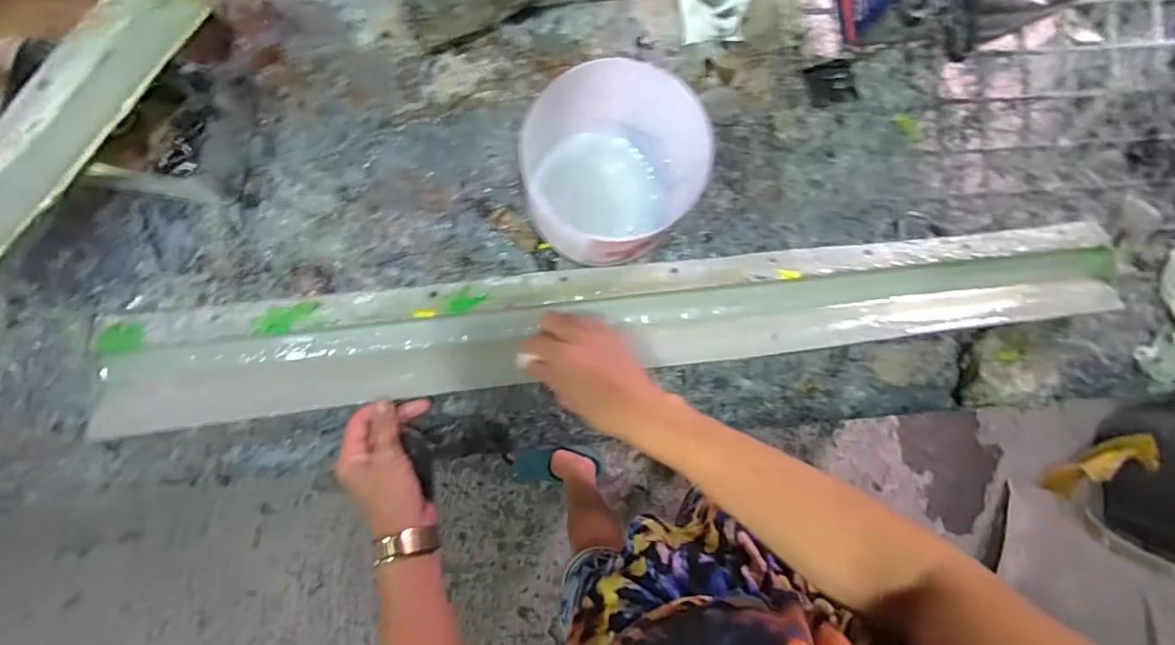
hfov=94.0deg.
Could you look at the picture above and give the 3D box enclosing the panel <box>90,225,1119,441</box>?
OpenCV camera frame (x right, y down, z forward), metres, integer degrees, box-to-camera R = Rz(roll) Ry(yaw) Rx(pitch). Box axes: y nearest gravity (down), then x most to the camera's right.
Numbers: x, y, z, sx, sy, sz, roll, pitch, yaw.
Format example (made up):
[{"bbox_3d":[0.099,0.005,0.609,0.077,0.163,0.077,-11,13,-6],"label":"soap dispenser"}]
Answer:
[{"bbox_3d":[0.068,-0.009,0.565,1.017,0.066,0.110,-7,92,-6],"label":"panel"}]

